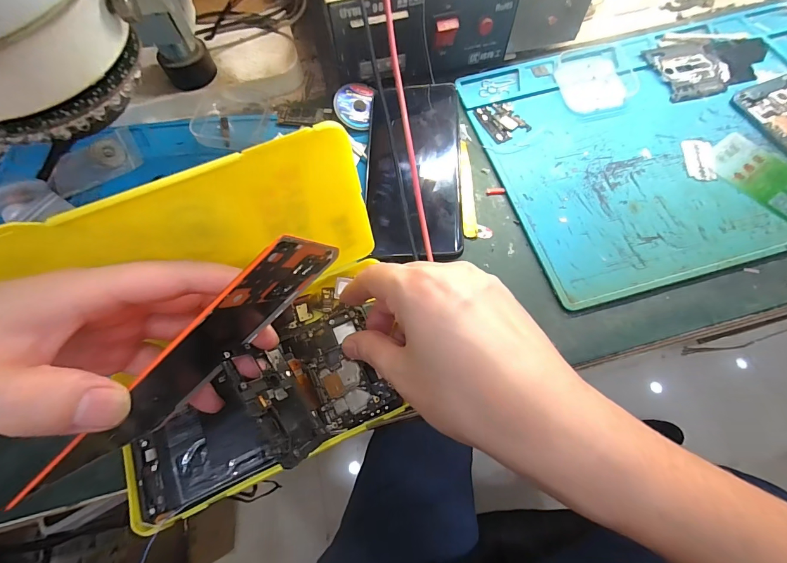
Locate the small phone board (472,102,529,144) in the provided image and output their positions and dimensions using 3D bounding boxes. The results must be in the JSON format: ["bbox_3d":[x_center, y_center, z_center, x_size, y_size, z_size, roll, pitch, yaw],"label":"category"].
[{"bbox_3d":[0.099,-0.149,0.327,0.037,0.004,0.044,-26,68,-9],"label":"small phone board"}]

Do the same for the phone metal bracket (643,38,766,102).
[{"bbox_3d":[0.308,-0.208,0.340,0.117,0.005,0.069,-11,67,-3],"label":"phone metal bracket"}]

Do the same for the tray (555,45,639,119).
[{"bbox_3d":[0.192,-0.193,0.340,0.071,0.010,0.080,-12,67,-3],"label":"tray"}]

